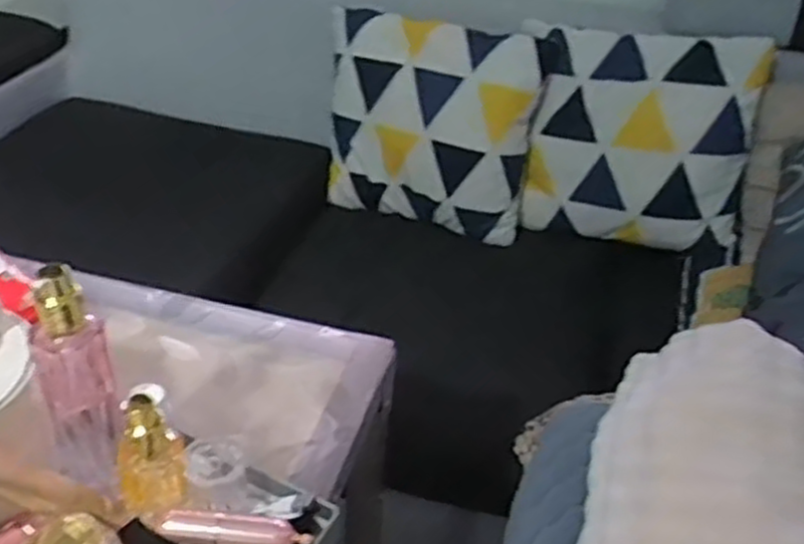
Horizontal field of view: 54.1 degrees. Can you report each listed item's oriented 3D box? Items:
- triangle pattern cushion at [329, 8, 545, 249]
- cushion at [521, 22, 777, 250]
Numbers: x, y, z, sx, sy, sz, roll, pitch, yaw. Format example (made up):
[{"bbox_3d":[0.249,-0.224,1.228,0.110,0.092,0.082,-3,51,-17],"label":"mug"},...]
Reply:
[{"bbox_3d":[0.034,-0.234,1.280,0.359,0.318,0.085,21,39,22],"label":"triangle pattern cushion"},{"bbox_3d":[0.336,-0.197,1.180,0.361,0.363,0.110,20,39,21],"label":"cushion"}]

